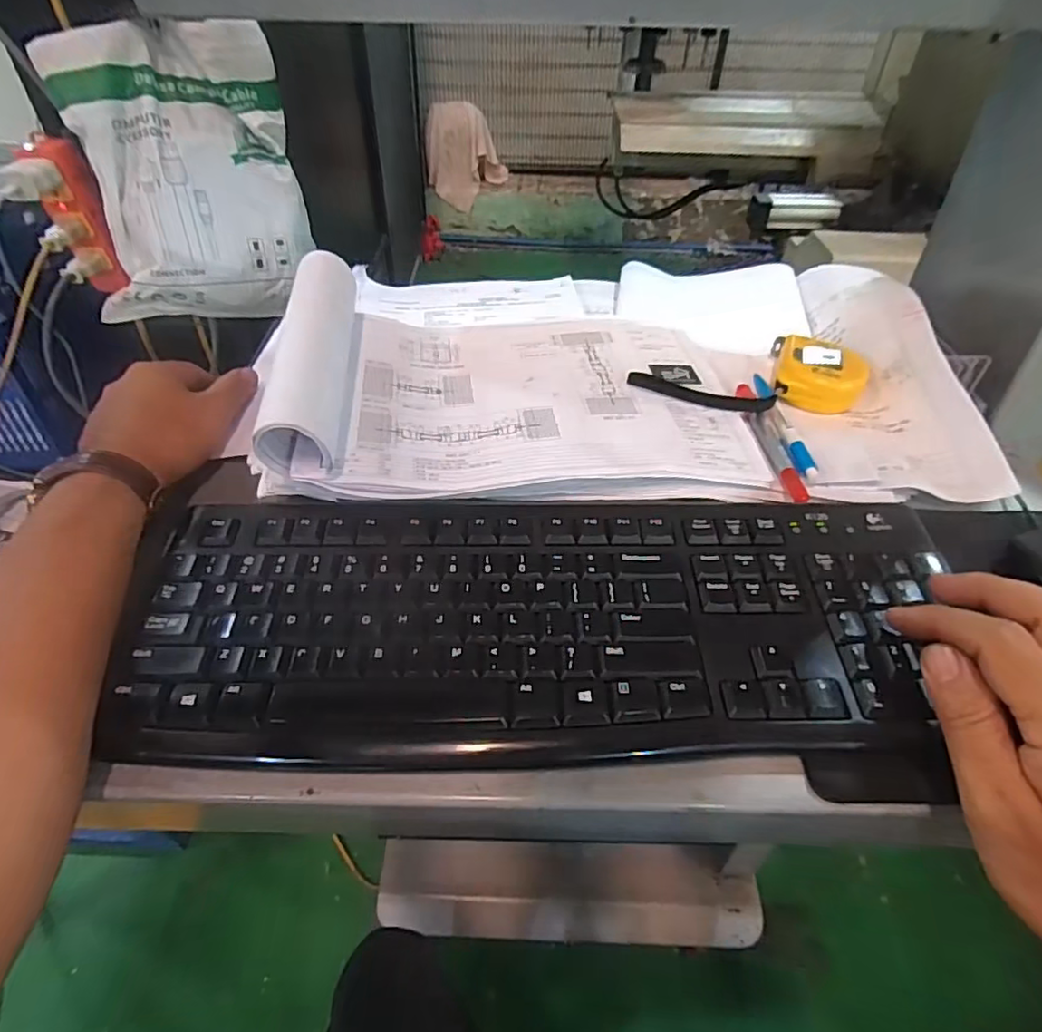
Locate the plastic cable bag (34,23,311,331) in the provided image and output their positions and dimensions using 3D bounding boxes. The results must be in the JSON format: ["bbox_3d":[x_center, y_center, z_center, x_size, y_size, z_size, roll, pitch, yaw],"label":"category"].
[{"bbox_3d":[-0.315,-0.322,0.587,0.204,0.240,0.048,-14,20,-29],"label":"plastic cable bag"}]

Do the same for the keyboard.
[{"bbox_3d":[0.009,0.053,0.316,0.407,0.024,0.147,-1,46,-1],"label":"keyboard"}]

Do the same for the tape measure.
[{"bbox_3d":[0.172,-0.093,0.449,0.168,0.033,0.083,-23,51,-22],"label":"tape measure"}]

